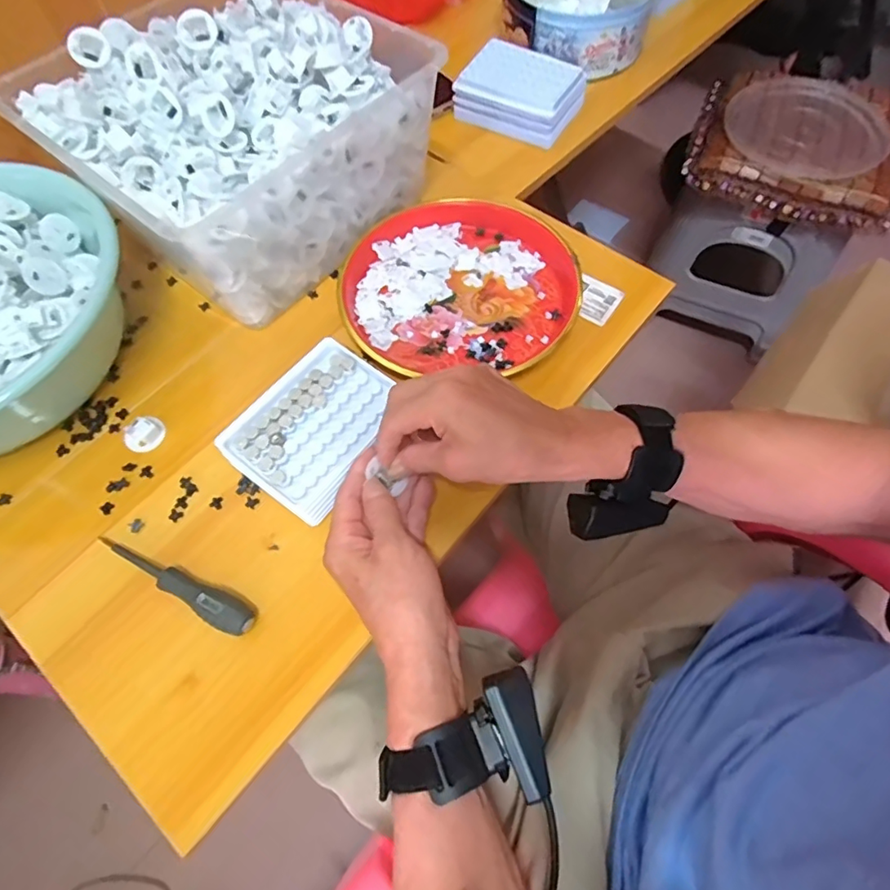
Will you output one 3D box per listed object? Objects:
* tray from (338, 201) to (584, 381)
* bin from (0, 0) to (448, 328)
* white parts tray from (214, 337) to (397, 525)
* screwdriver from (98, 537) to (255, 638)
[{"bbox_3d":[0.015,-0.155,0.515,0.221,0.032,0.189,-3,63,0],"label":"tray"},{"bbox_3d":[-0.193,-0.291,0.514,0.270,0.152,0.276,35,69,17],"label":"bin"},{"bbox_3d":[-0.104,-0.014,0.445,0.106,0.036,0.134,31,68,16],"label":"white parts tray"},{"bbox_3d":[-0.196,0.097,0.392,0.134,0.017,0.022,27,67,15],"label":"screwdriver"}]

